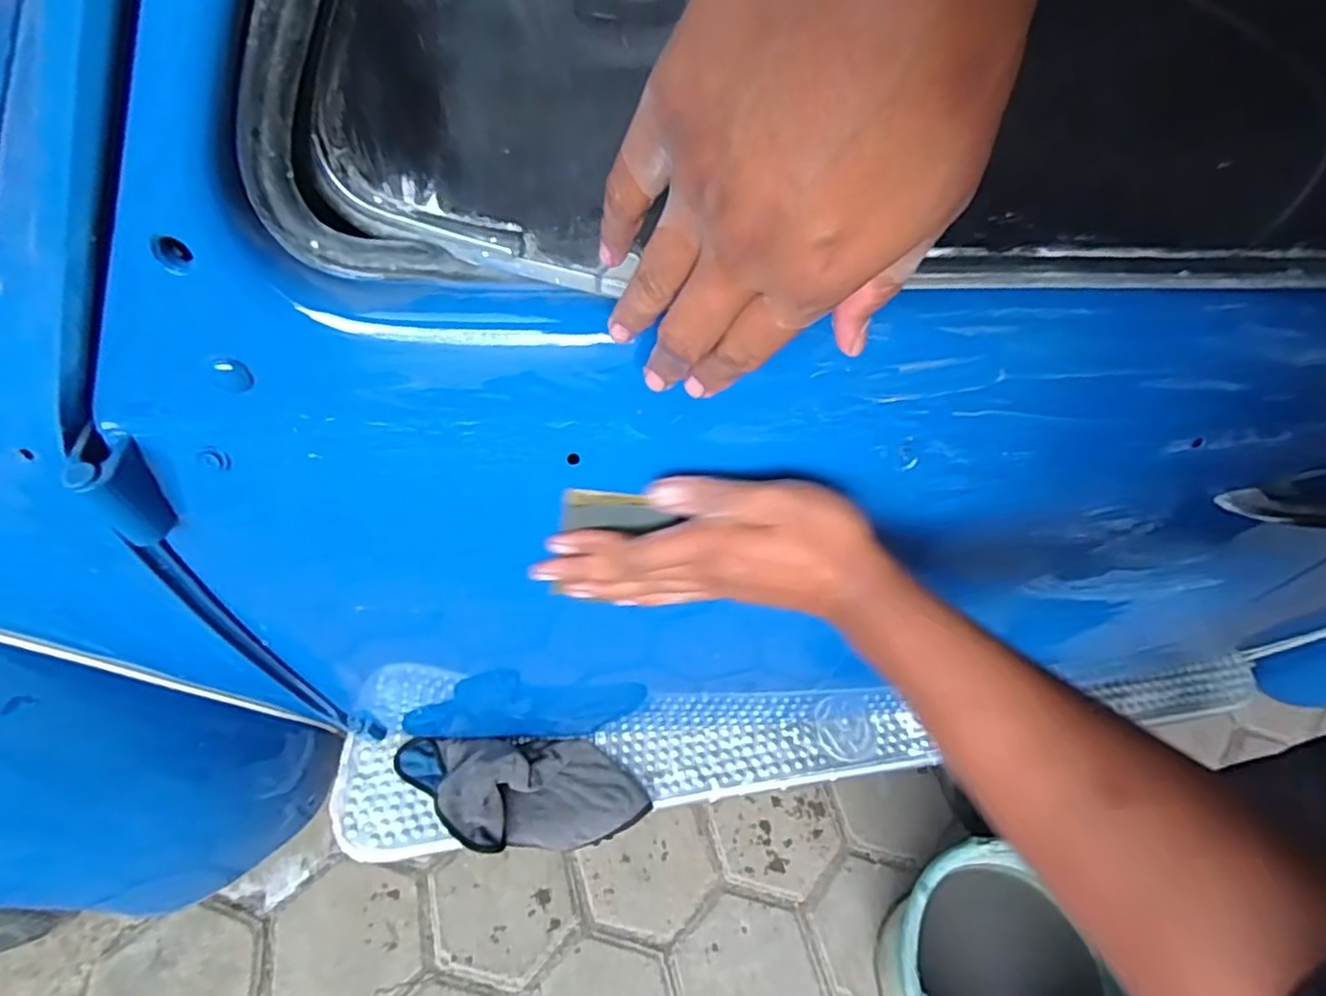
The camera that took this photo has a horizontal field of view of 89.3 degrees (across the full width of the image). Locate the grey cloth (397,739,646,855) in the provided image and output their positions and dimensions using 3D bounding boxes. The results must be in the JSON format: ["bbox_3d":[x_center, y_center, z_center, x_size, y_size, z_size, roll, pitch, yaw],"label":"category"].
[{"bbox_3d":[-0.176,0.368,0.838,0.311,0.105,0.125,2,53,-6],"label":"grey cloth"}]

